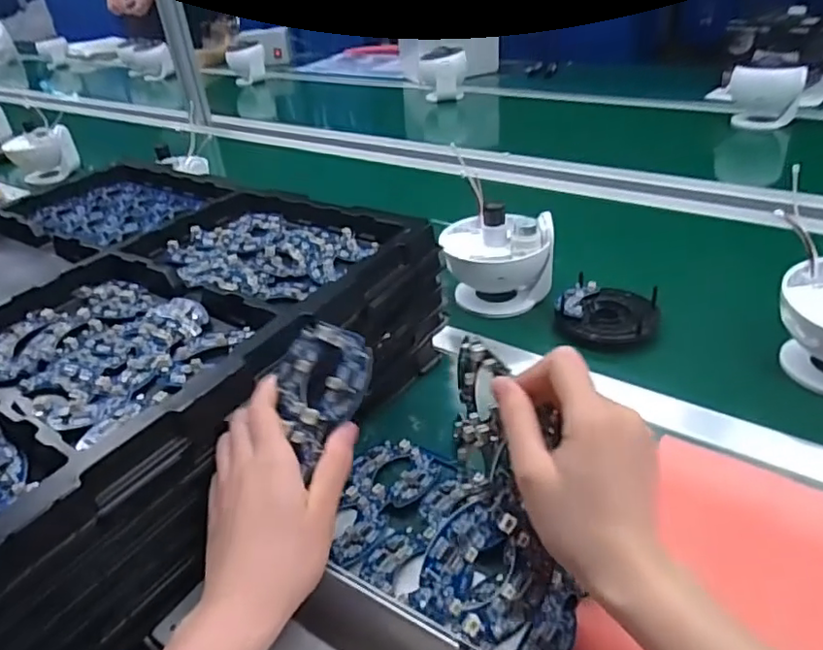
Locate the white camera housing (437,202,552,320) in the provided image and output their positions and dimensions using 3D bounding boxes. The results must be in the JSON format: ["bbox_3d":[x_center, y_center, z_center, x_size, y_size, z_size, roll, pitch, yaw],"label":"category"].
[{"bbox_3d":[0.097,-0.072,0.682,0.120,0.126,0.098,1,34,10],"label":"white camera housing"}]

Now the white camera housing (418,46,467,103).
[{"bbox_3d":[0.071,-0.621,1.509,0.116,0.111,0.102,-2,34,5],"label":"white camera housing"}]

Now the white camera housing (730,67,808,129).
[{"bbox_3d":[0.668,-0.426,1.154,0.129,0.116,0.067,13,38,26],"label":"white camera housing"}]

